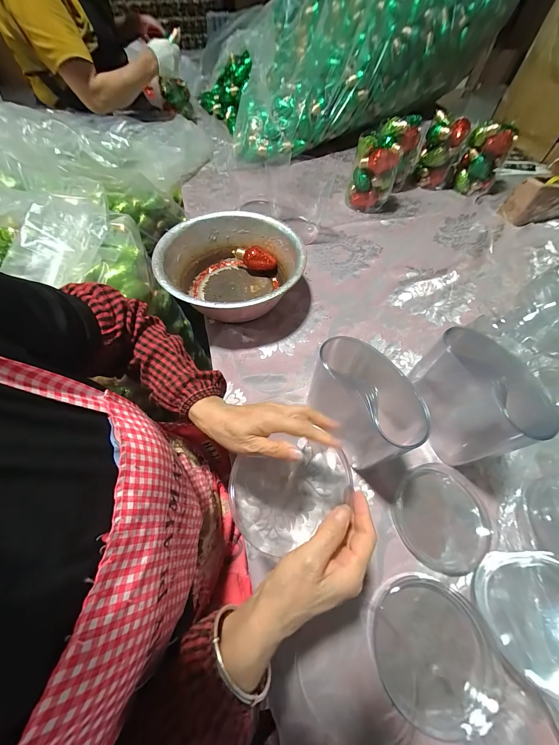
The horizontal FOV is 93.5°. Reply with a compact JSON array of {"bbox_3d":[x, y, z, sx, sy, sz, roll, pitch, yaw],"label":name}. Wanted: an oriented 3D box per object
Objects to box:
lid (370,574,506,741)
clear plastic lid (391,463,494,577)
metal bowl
[{"bbox_3d":[0.177,0.313,0.300,0.134,0.015,0.124,1,59,-2],"label":"lid"},{"bbox_3d":[0.228,0.198,0.365,0.131,0.020,0.125,1,58,-1],"label":"clear plastic lid"},{"bbox_3d":[-0.095,-0.204,0.543,0.270,0.099,0.272,1,59,-2],"label":"metal bowl"}]

